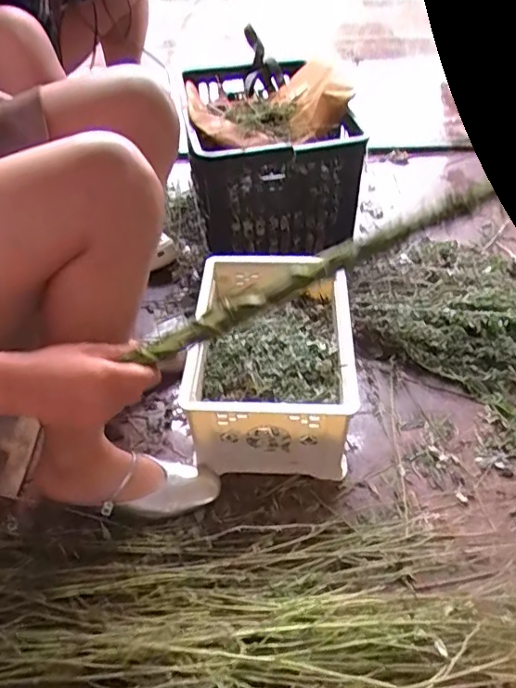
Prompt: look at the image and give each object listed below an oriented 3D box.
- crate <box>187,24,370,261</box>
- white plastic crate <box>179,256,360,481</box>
[{"bbox_3d":[0.023,-0.468,1.271,0.336,0.245,0.525,-8,46,-7],"label":"crate"},{"bbox_3d":[0.018,0.031,0.880,0.225,0.175,0.327,0,43,1],"label":"white plastic crate"}]

